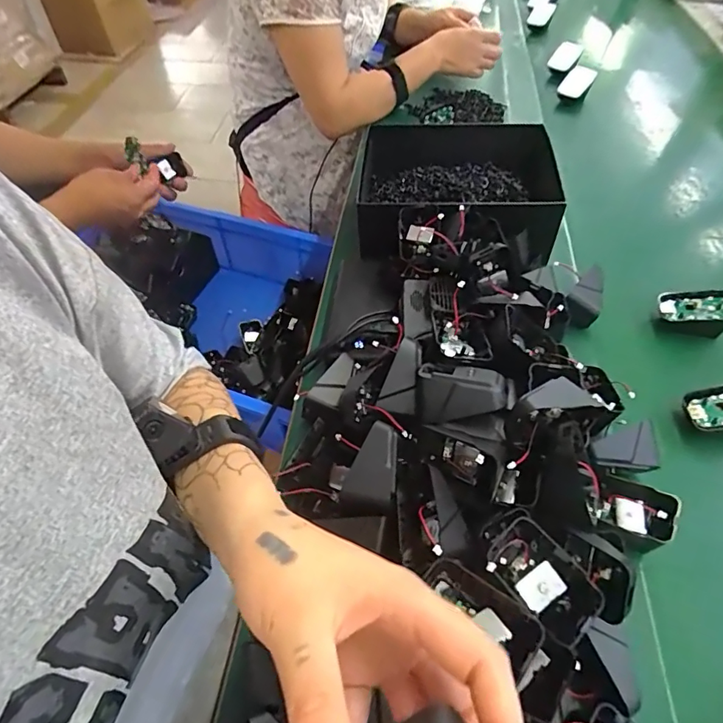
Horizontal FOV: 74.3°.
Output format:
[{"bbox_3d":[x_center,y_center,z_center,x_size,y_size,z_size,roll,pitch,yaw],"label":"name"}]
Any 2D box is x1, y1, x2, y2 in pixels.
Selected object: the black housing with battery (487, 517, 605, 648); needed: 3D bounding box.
[{"bbox_3d":[0.116,0.137,0.302,0.040,0.024,0.066,-42,67,-13],"label":"black housing with battery"}]

